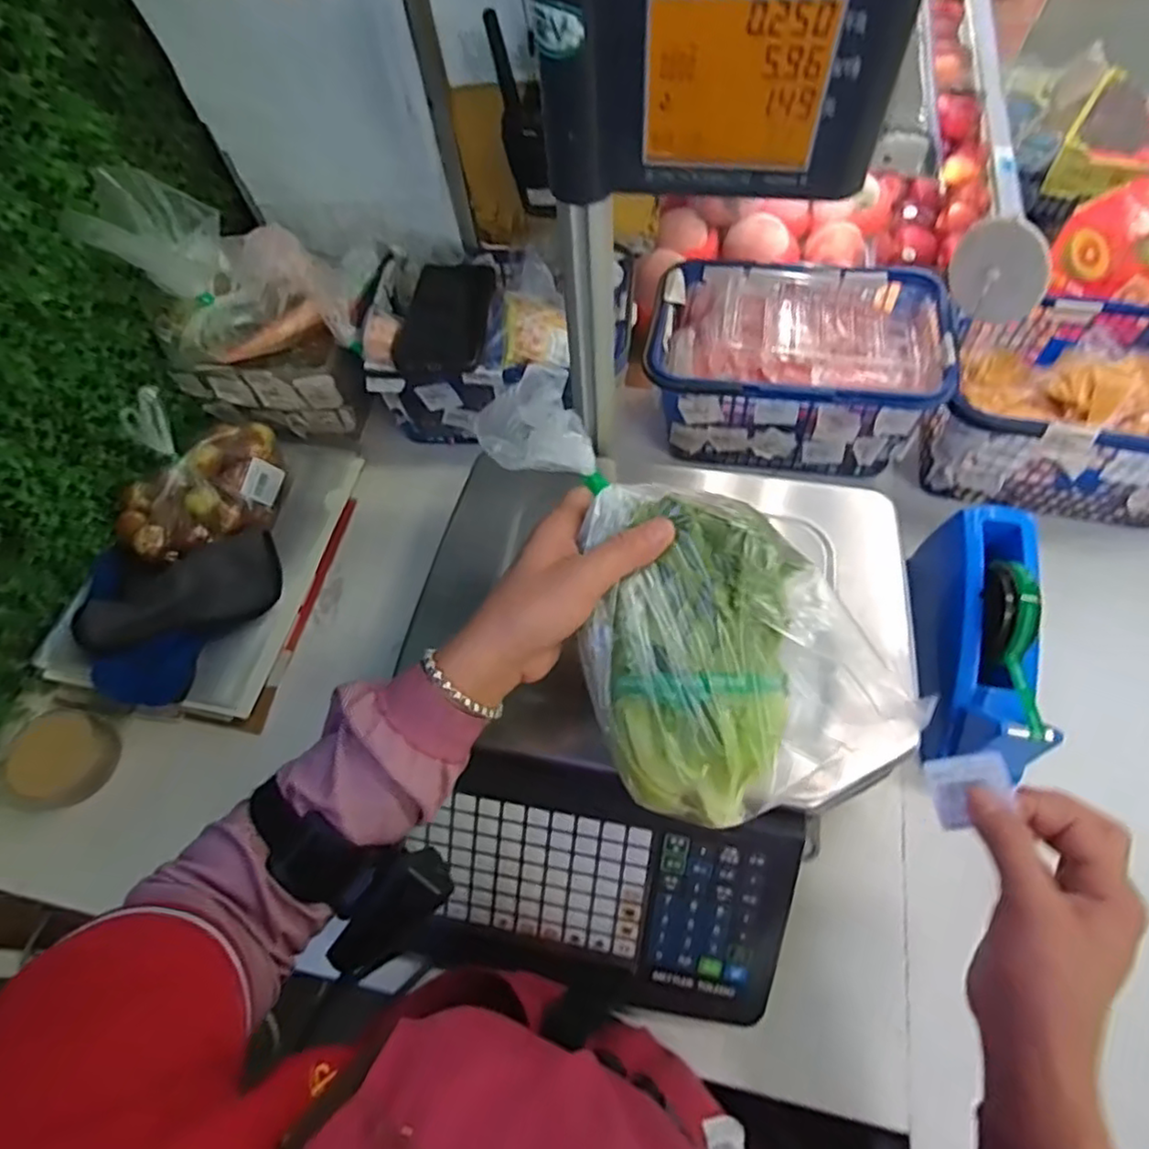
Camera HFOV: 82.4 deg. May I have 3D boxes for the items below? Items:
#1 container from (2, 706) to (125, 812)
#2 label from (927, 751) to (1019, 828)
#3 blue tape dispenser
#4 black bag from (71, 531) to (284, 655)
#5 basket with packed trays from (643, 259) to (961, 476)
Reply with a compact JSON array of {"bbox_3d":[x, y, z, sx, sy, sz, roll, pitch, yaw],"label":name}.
[{"bbox_3d":[-0.447,0.162,0.575,0.067,0.052,0.065,-34,64,-14],"label":"container"},{"bbox_3d":[0.215,0.116,0.355,0.041,0.006,0.037,-29,49,38],"label":"label"},{"bbox_3d":[0.336,0.044,0.542,0.070,0.097,0.225,8,62,8],"label":"blue tape dispenser"},{"bbox_3d":[-0.374,0.018,0.621,0.183,0.012,0.084,-15,78,-10],"label":"black bag"},{"bbox_3d":[0.219,-0.212,0.677,0.266,0.118,0.183,10,62,9],"label":"basket with packed trays"}]

